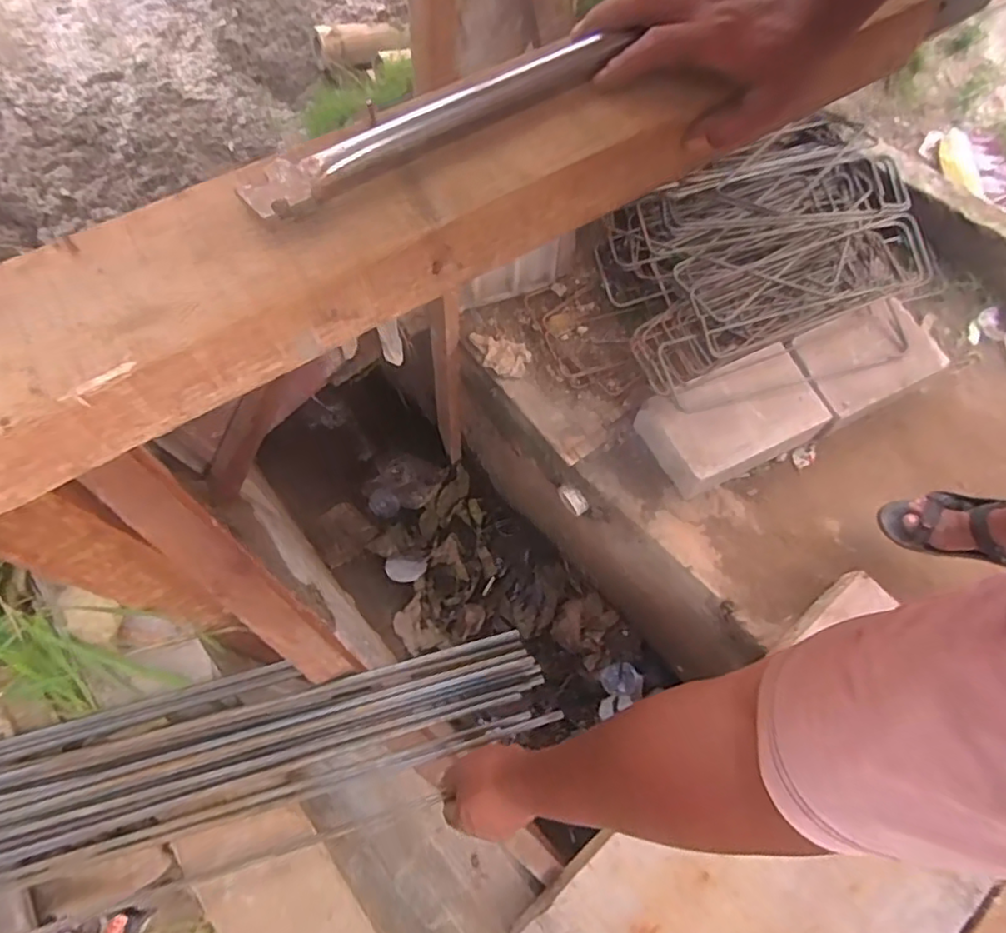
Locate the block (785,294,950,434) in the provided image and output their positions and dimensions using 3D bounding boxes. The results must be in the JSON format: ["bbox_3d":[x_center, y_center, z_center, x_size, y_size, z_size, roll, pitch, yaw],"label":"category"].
[{"bbox_3d":[0.749,-0.218,1.290,0.266,0.113,0.196,-24,65,-9],"label":"block"}]

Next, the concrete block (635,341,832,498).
[{"bbox_3d":[0.468,-0.089,1.280,0.341,0.129,0.191,-23,65,-8],"label":"concrete block"}]

